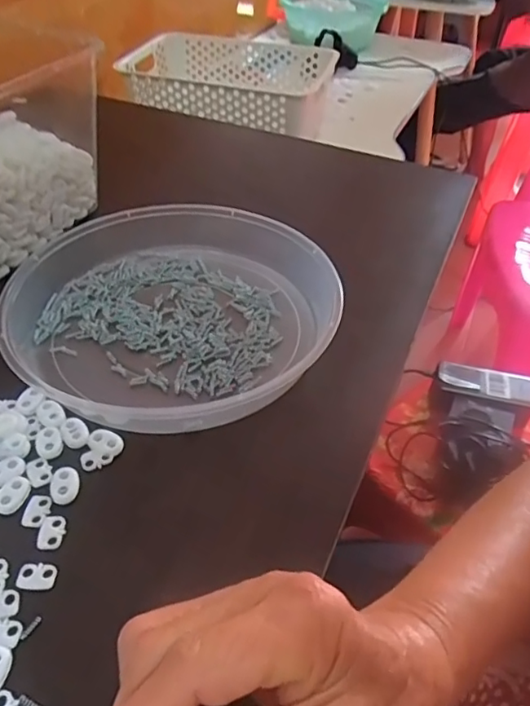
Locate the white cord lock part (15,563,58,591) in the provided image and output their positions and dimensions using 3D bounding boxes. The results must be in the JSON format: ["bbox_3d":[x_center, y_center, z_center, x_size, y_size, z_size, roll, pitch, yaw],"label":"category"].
[{"bbox_3d":[-0.116,0.112,0.284,0.019,0.004,0.013,4,44,1],"label":"white cord lock part"}]

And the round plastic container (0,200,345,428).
[{"bbox_3d":[-0.067,-0.041,0.425,0.231,0.042,0.231,2,44,-1],"label":"round plastic container"}]

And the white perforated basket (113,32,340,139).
[{"bbox_3d":[-0.062,-0.430,0.886,0.316,0.075,0.221,11,44,8],"label":"white perforated basket"}]

